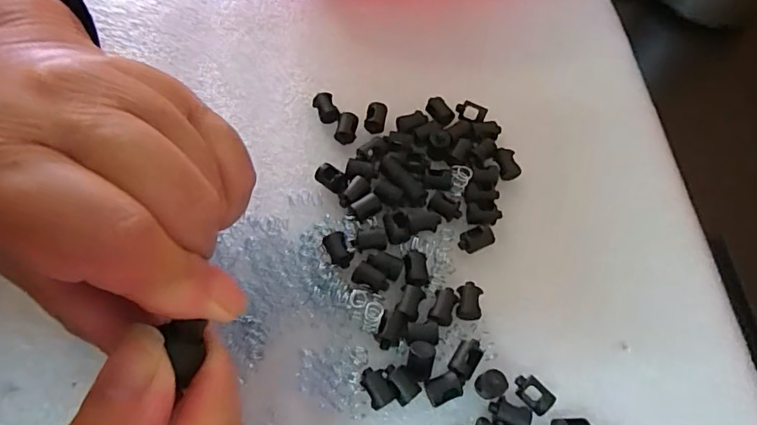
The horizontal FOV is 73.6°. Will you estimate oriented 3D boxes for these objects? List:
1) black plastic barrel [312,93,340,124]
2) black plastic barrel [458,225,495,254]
[{"bbox_3d":[-0.025,-0.049,0.242,0.009,0.009,0.014,-19,66,-12],"label":"black plastic barrel"},{"bbox_3d":[0.042,0.011,0.216,0.014,0.006,0.009,-20,66,-12],"label":"black plastic barrel"}]

